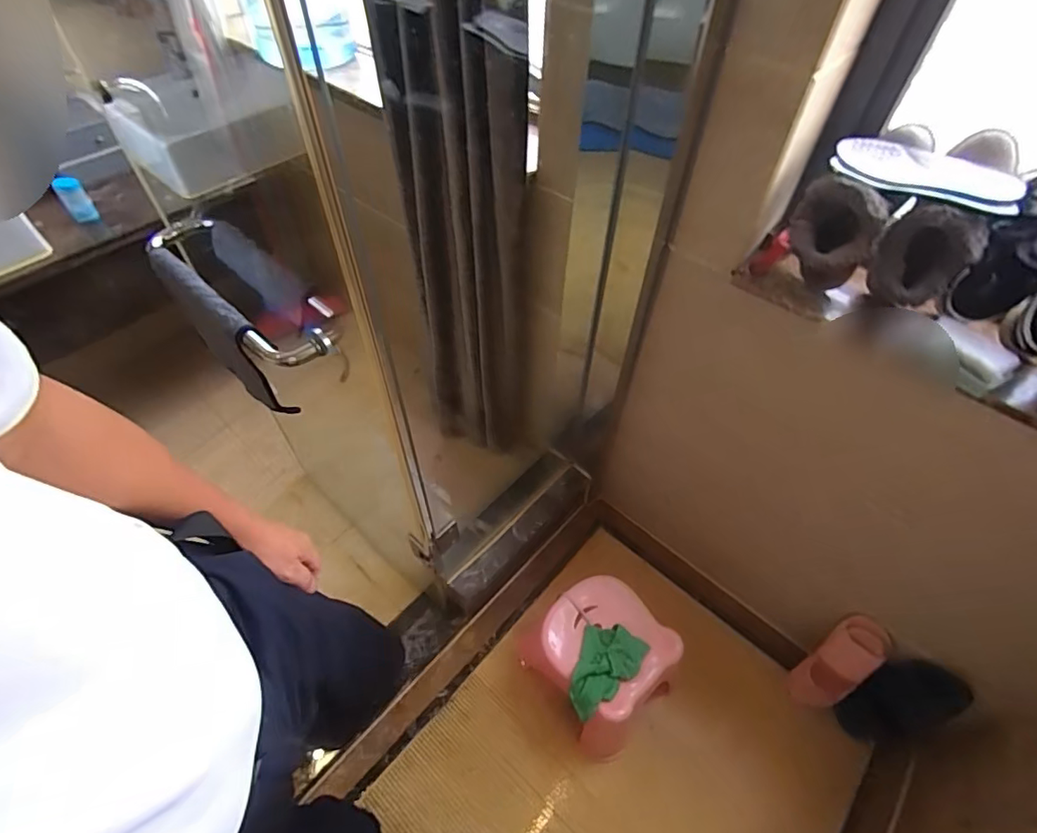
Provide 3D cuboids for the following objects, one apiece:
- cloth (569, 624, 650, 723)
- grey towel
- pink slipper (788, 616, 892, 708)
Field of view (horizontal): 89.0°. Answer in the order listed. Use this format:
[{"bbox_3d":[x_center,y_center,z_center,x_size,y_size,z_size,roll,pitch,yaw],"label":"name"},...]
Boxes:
[{"bbox_3d":[0.158,0.489,1.034,0.176,0.024,0.114,-37,61,-26],"label":"cloth"},{"bbox_3d":[-0.492,-0.143,0.866,0.046,0.165,0.304,-37,61,-26],"label":"grey towel"},{"bbox_3d":[0.671,0.527,1.116,0.100,0.254,0.070,44,26,29],"label":"pink slipper"}]

